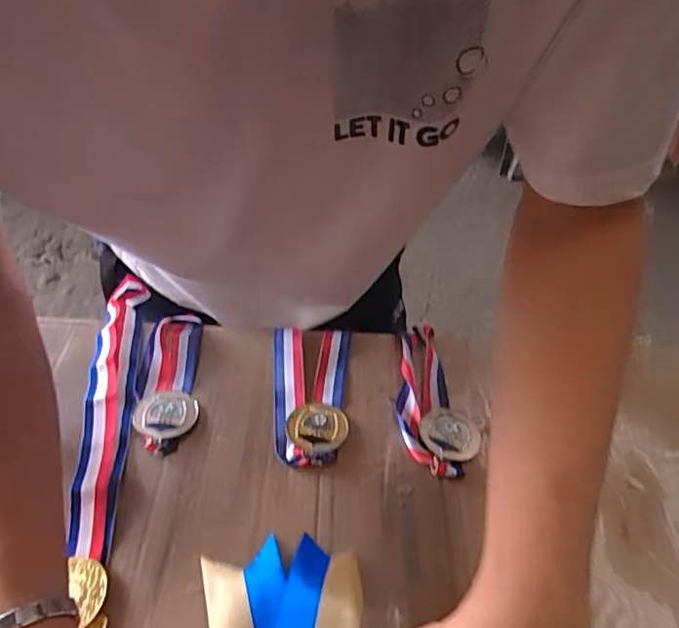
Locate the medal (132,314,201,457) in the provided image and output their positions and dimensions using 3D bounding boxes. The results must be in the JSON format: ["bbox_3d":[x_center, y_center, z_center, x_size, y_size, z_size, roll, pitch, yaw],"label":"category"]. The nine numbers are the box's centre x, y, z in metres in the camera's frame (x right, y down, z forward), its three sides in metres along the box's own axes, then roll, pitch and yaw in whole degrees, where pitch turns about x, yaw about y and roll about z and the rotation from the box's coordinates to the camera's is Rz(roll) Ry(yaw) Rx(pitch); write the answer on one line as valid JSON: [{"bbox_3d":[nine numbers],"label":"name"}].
[{"bbox_3d":[-0.147,0.052,0.489,0.049,0.013,0.150,-5,45,-7],"label":"medal"}]

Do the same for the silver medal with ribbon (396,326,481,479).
[{"bbox_3d":[0.080,0.069,0.478,0.062,0.019,0.138,-1,45,-3],"label":"silver medal with ribbon"}]

